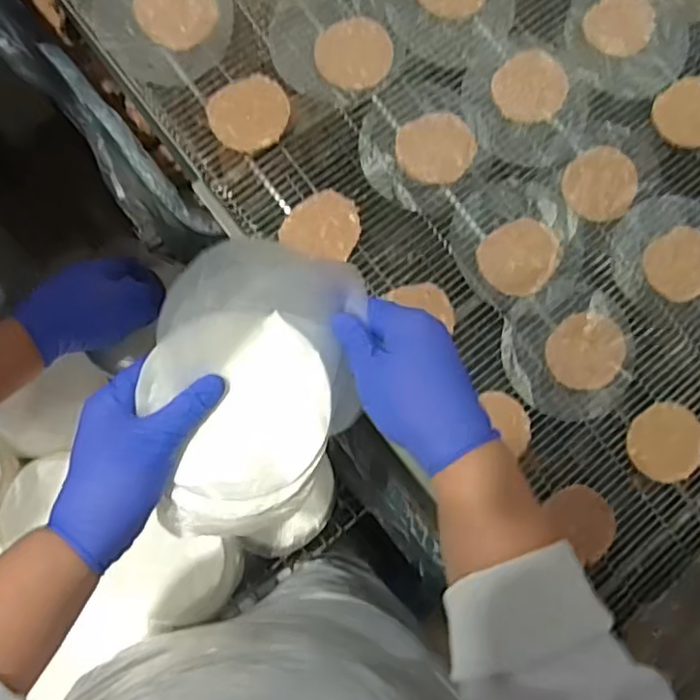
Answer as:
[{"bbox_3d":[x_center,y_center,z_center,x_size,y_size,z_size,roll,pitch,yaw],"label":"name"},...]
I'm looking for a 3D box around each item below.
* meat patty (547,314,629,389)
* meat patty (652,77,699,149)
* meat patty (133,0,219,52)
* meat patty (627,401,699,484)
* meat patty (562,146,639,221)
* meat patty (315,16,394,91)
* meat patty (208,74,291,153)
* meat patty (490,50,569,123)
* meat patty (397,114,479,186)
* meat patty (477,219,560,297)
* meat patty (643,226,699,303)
[{"bbox_3d":[0.211,0.001,0.560,0.070,0.006,0.067,1,84,-7],"label":"meat patty"},{"bbox_3d":[0.332,-0.230,0.608,0.065,0.005,0.078,44,80,-1],"label":"meat patty"},{"bbox_3d":[-0.150,-0.297,0.550,0.067,0.005,0.062,1,84,-7],"label":"meat patty"},{"bbox_3d":[0.283,0.082,0.560,0.071,0.011,0.068,1,84,-7],"label":"meat patty"},{"bbox_3d":[0.234,-0.156,0.585,0.067,0.008,0.076,19,82,-5],"label":"meat patty"},{"bbox_3d":[0.004,-0.270,0.567,0.067,0.004,0.067,18,82,-5],"label":"meat patty"},{"bbox_3d":[-0.086,-0.208,0.557,0.067,0.009,0.064,1,84,-7],"label":"meat patty"},{"bbox_3d":[0.170,-0.245,0.587,0.065,0.005,0.074,40,80,-1],"label":"meat patty"},{"bbox_3d":[0.079,-0.183,0.570,0.072,0.004,0.063,-9,85,-8],"label":"meat patty"},{"bbox_3d":[0.154,-0.084,0.566,0.071,0.005,0.063,-37,89,-10],"label":"meat patty"},{"bbox_3d":[0.312,-0.081,0.587,0.067,0.007,0.064,1,84,-7],"label":"meat patty"}]

